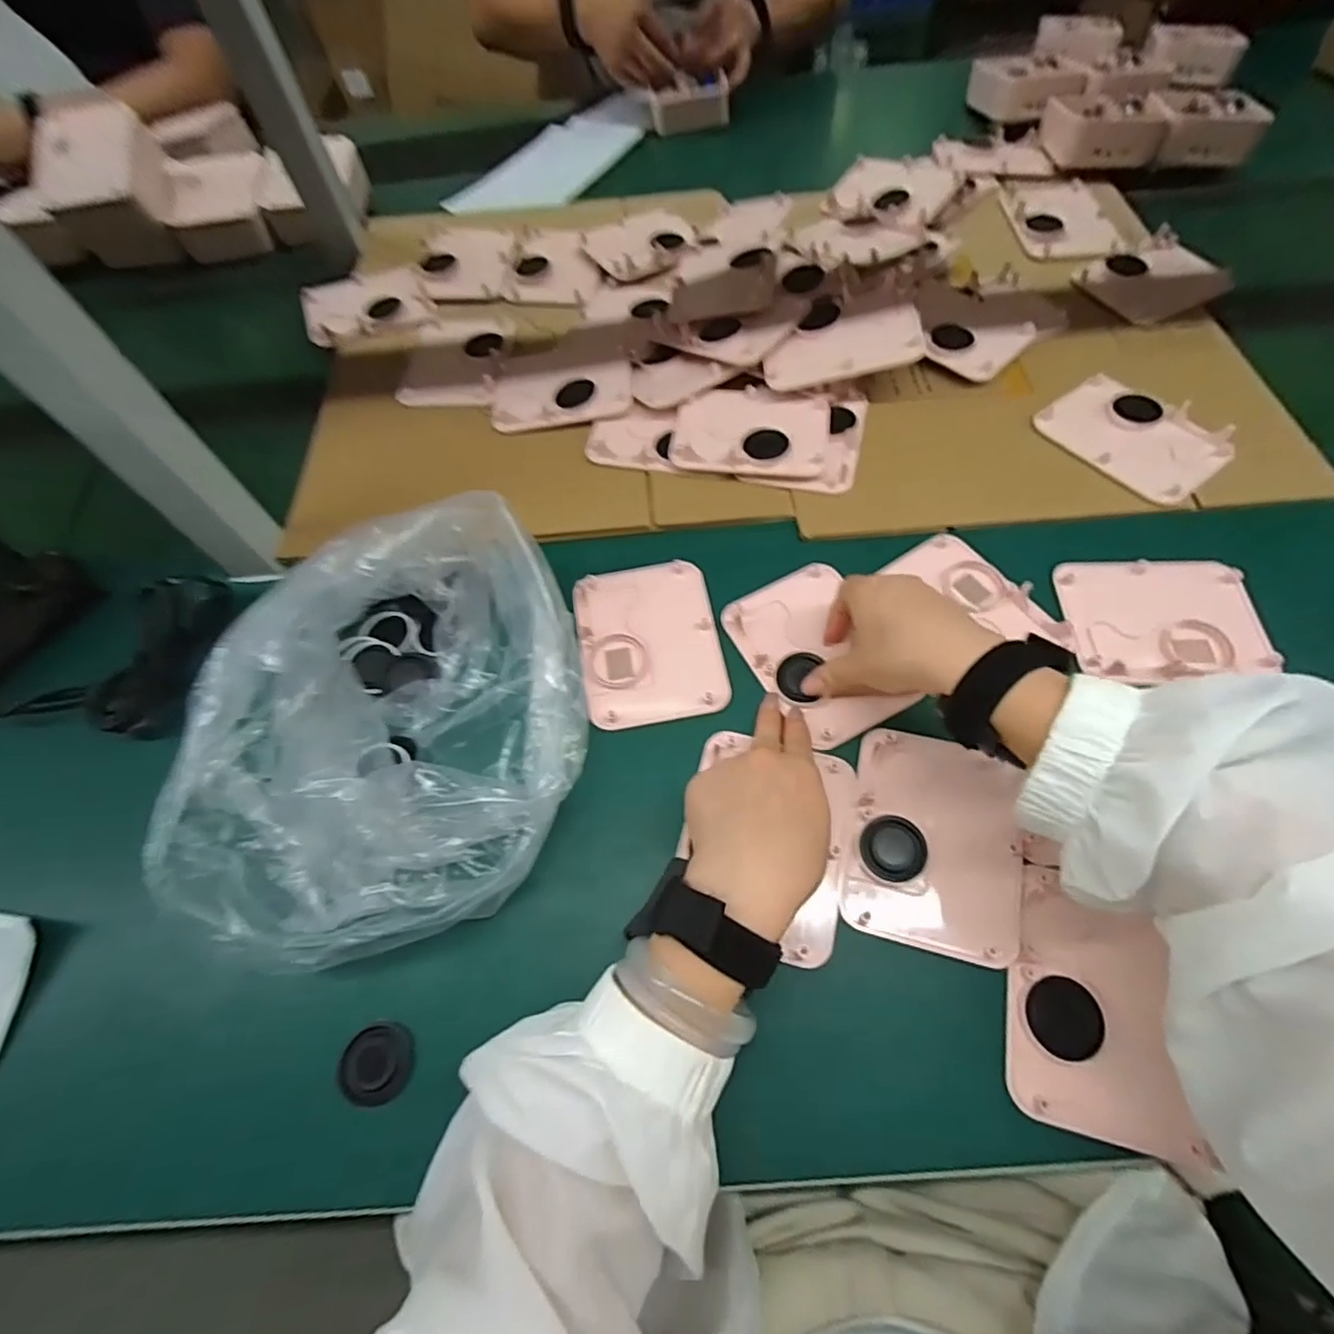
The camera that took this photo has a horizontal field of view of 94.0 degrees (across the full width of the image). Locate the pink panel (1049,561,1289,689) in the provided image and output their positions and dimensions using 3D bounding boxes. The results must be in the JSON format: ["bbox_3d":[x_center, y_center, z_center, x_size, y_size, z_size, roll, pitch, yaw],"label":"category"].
[{"bbox_3d":[0.347,-0.035,0.432,0.125,0.012,0.093,0,63,3],"label":"pink panel"}]

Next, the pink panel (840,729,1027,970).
[{"bbox_3d":[0.160,0.103,0.371,0.096,0.017,0.121,13,64,9],"label":"pink panel"}]

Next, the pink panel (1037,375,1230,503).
[{"bbox_3d":[0.378,-0.188,0.506,0.093,0.014,0.127,-36,67,-15],"label":"pink panel"}]

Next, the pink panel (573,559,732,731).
[{"bbox_3d":[-0.013,-0.019,0.446,0.098,0.007,0.124,-10,63,-2],"label":"pink panel"}]

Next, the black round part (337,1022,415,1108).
[{"bbox_3d":[-0.159,0.216,0.339,0.039,0.015,0.039,-1,63,2],"label":"black round part"}]

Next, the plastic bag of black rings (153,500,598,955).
[{"bbox_3d":[-0.167,0.035,0.374,0.225,0.108,0.259,4,63,4],"label":"plastic bag of black rings"}]

